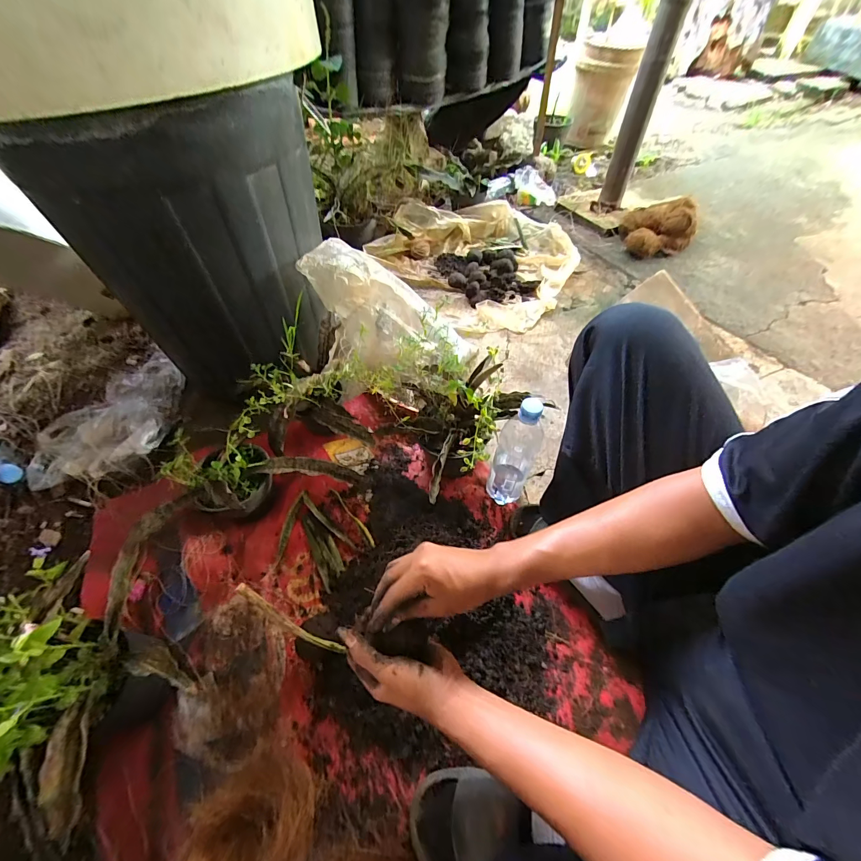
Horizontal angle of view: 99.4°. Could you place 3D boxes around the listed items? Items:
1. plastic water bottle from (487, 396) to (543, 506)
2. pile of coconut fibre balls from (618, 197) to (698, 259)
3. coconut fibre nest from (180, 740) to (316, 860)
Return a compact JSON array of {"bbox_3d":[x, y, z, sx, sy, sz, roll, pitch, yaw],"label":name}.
[{"bbox_3d":[0.144,0.042,0.625,0.062,0.242,0.080,20,57,16],"label":"plastic water bottle"},{"bbox_3d":[0.766,-0.685,1.228,0.217,0.140,0.171,-5,53,-4],"label":"pile of coconut fibre balls"},{"bbox_3d":[-0.206,0.457,0.416,0.149,0.065,0.127,-30,58,-21],"label":"coconut fibre nest"}]

